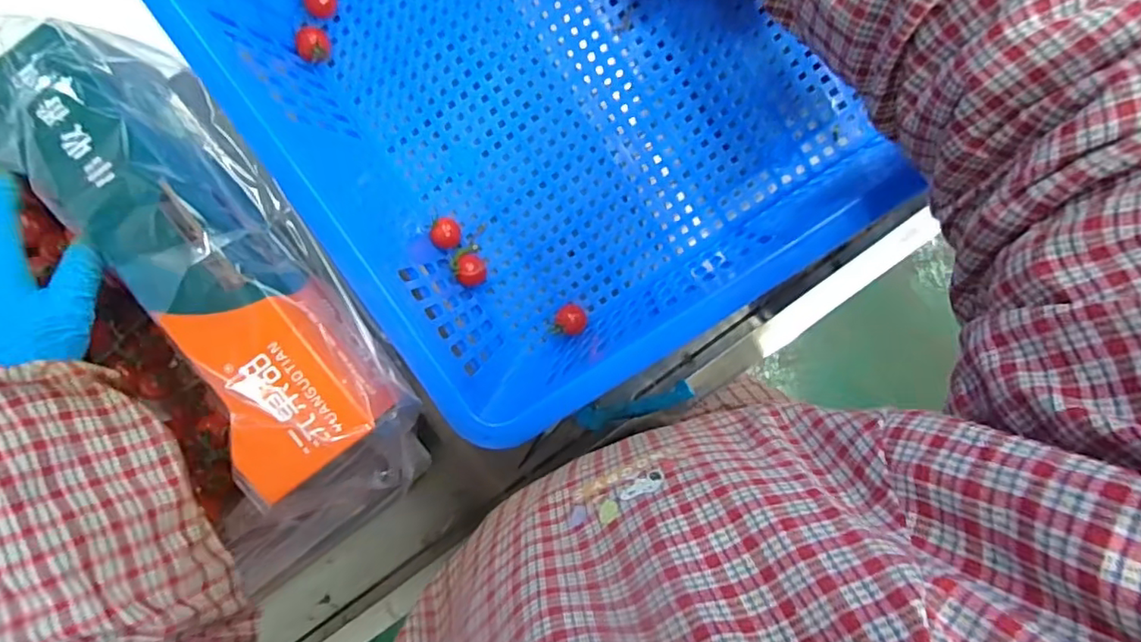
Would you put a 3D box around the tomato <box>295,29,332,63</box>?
[{"bbox_3d":[-0.215,-0.230,0.490,0.023,0.020,0.024,-18,97,2],"label":"tomato"}]

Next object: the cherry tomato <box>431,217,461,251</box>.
[{"bbox_3d":[-0.108,-0.076,0.509,0.023,0.020,0.026,4,97,-1],"label":"cherry tomato"}]

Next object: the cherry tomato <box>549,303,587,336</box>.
[{"bbox_3d":[0.001,-0.001,0.512,0.027,0.025,0.025,0,97,0],"label":"cherry tomato"}]

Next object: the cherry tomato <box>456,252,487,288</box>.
[{"bbox_3d":[-0.086,-0.044,0.512,0.024,0.018,0.028,-6,97,0],"label":"cherry tomato"}]

